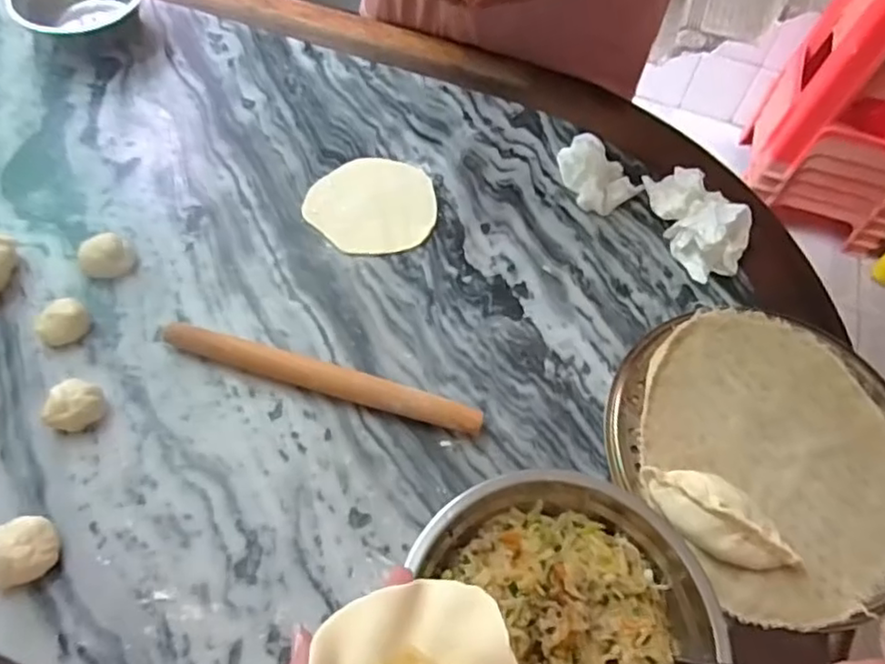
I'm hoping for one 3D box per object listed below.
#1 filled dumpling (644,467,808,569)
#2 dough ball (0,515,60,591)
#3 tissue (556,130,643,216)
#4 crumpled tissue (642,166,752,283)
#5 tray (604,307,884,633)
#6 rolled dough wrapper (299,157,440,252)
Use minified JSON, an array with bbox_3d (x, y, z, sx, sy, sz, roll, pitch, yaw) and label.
[{"bbox_3d":[0.212,0.143,0.489,0.120,0.029,0.053,34,65,16],"label":"filled dumpling"},{"bbox_3d":[-0.308,0.161,0.461,0.049,0.034,0.041,-18,62,-12],"label":"dough ball"},{"bbox_3d":[0.158,-0.170,0.672,0.063,0.030,0.090,-27,65,-16],"label":"tissue"},{"bbox_3d":[0.260,-0.116,0.634,0.076,0.045,0.117,-4,61,-4],"label":"crumpled tissue"},{"bbox_3d":[0.283,0.094,0.542,0.255,0.018,0.260,1,60,-1],"label":"tray"},{"bbox_3d":[-0.074,-0.132,0.654,0.130,0.005,0.122,-6,61,-5],"label":"rolled dough wrapper"}]

